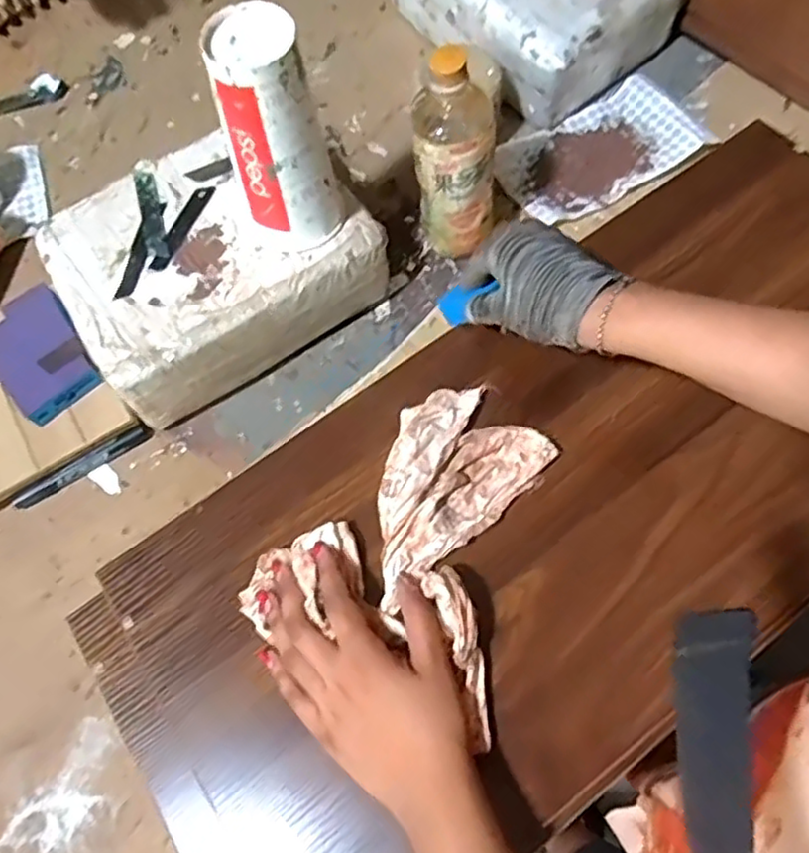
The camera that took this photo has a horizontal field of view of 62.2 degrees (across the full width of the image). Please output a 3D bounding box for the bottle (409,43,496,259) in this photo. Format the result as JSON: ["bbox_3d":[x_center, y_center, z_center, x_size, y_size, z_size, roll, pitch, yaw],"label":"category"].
[{"bbox_3d":[0.048,-0.238,0.620,0.076,0.217,0.063,-10,69,-2],"label":"bottle"}]

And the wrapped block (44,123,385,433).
[{"bbox_3d":[-0.178,-0.151,0.650,0.262,0.109,0.199,-32,71,-10],"label":"wrapped block"}]

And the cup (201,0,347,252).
[{"bbox_3d":[-0.095,-0.226,0.527,0.075,0.170,0.071,-6,66,0],"label":"cup"}]

